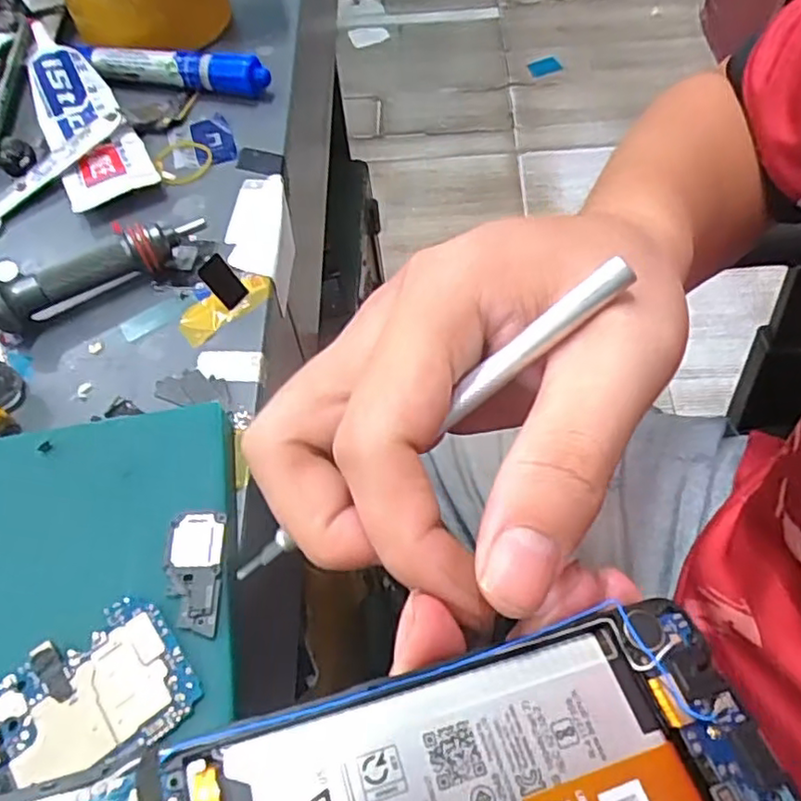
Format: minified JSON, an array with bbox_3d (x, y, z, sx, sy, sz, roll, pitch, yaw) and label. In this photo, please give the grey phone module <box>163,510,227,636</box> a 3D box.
[{"bbox_3d":[-0.068,0.056,0.212,0.018,0.004,0.040,-5,59,2],"label":"grey phone module"}]

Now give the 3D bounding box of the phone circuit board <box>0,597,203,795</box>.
[{"bbox_3d":[-0.097,0.091,0.192,0.065,0.004,0.042,-31,62,-13],"label":"phone circuit board"}]

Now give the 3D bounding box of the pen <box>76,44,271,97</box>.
[{"bbox_3d":[-0.130,-0.189,0.372,0.112,0.019,0.014,11,60,8],"label":"pen"}]

